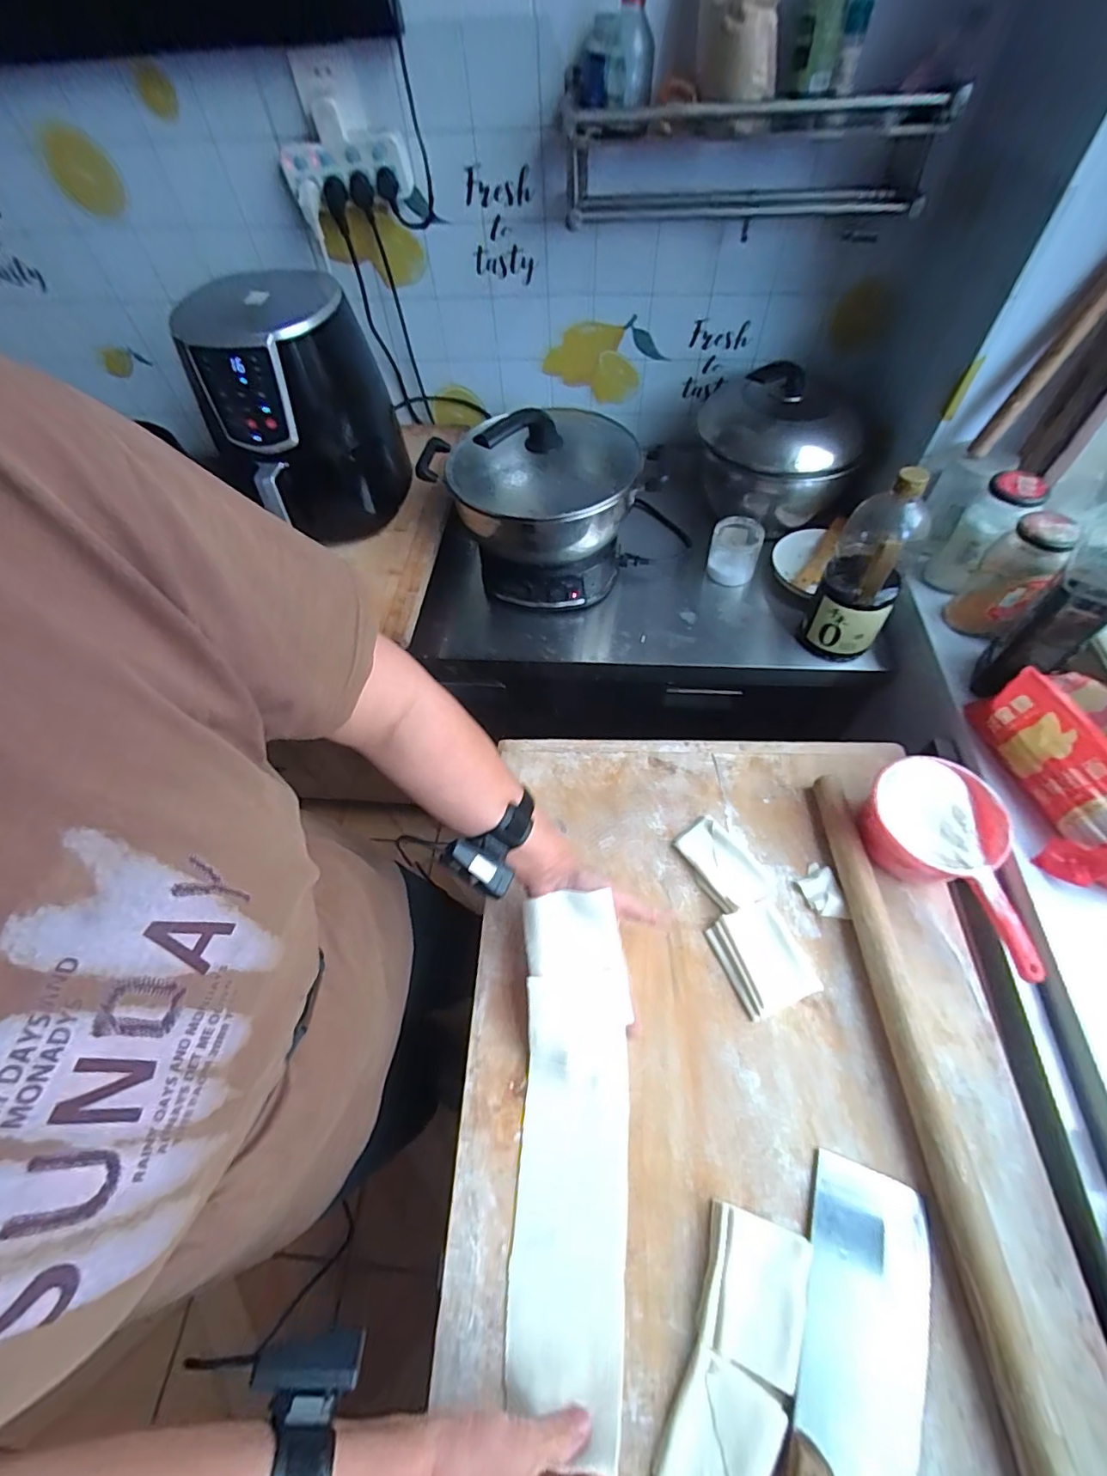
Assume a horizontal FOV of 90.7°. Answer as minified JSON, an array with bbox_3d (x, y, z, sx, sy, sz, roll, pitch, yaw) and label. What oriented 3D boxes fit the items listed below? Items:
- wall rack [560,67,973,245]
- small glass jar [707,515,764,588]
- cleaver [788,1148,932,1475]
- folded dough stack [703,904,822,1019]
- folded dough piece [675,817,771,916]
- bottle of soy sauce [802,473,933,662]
[{"bbox_3d":[0.249,-0.763,0.737,0.491,0.137,0.111,9,58,6],"label":"wall rack"},{"bbox_3d":[0.321,-0.331,0.979,0.088,0.086,0.082,17,59,11],"label":"small glass jar"},{"bbox_3d":[0.239,0.514,0.421,0.095,0.025,0.301,19,60,12],"label":"cleaver"},{"bbox_3d":[0.230,0.241,0.602,0.087,0.012,0.103,-18,59,-11],"label":"folded dough stack"},{"bbox_3d":[0.204,0.151,0.665,0.074,0.019,0.115,-26,61,-15],"label":"folded dough piece"},{"bbox_3d":[0.452,-0.239,0.787,0.108,0.274,0.093,21,60,13],"label":"bottle of soy sauce"}]

